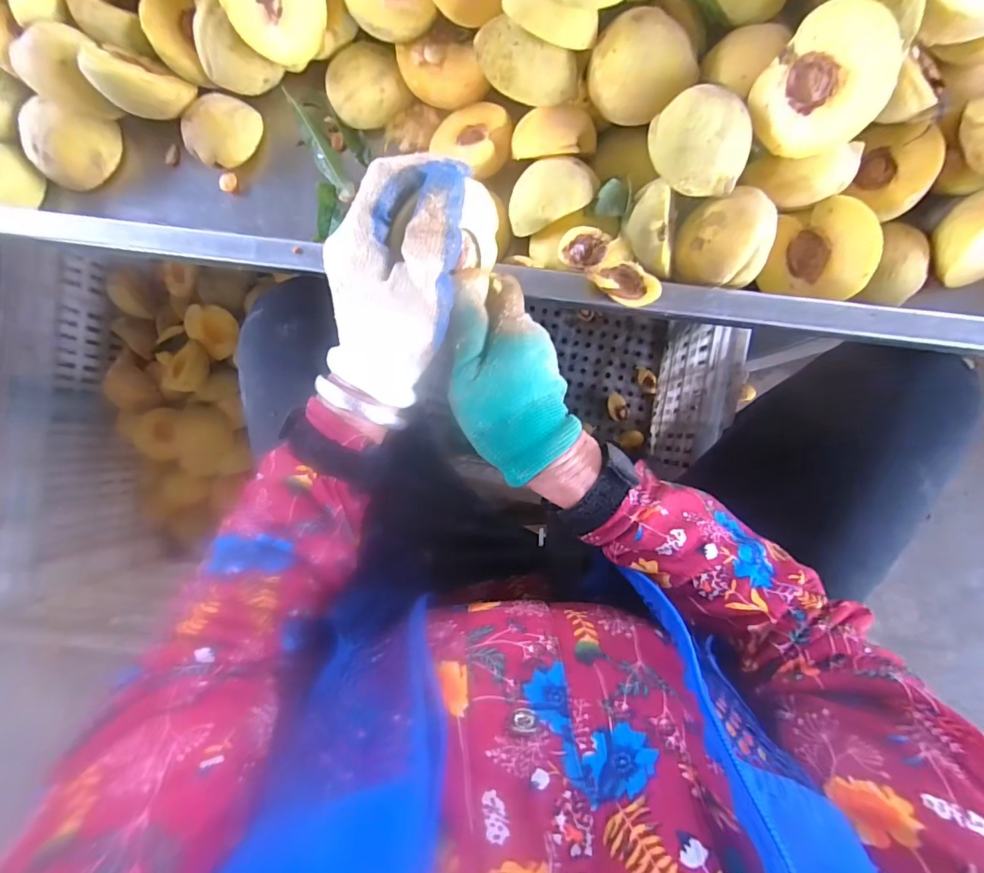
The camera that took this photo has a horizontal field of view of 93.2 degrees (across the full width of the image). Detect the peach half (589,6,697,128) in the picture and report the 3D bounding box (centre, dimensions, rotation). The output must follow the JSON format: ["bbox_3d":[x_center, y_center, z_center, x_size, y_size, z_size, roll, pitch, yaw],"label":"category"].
[{"bbox_3d":[0.097,-0.243,0.309,0.060,0.030,0.060,9,122,15],"label":"peach half"}]

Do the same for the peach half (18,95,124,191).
[{"bbox_3d":[-0.331,-0.227,0.368,0.051,0.039,0.053,1,90,4],"label":"peach half"}]

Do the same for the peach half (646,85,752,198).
[{"bbox_3d":[0.131,-0.183,0.292,0.060,0.025,0.050,31,117,-24],"label":"peach half"}]

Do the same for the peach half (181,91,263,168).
[{"bbox_3d":[-0.211,-0.239,0.368,0.049,0.023,0.056,36,93,3],"label":"peach half"}]

